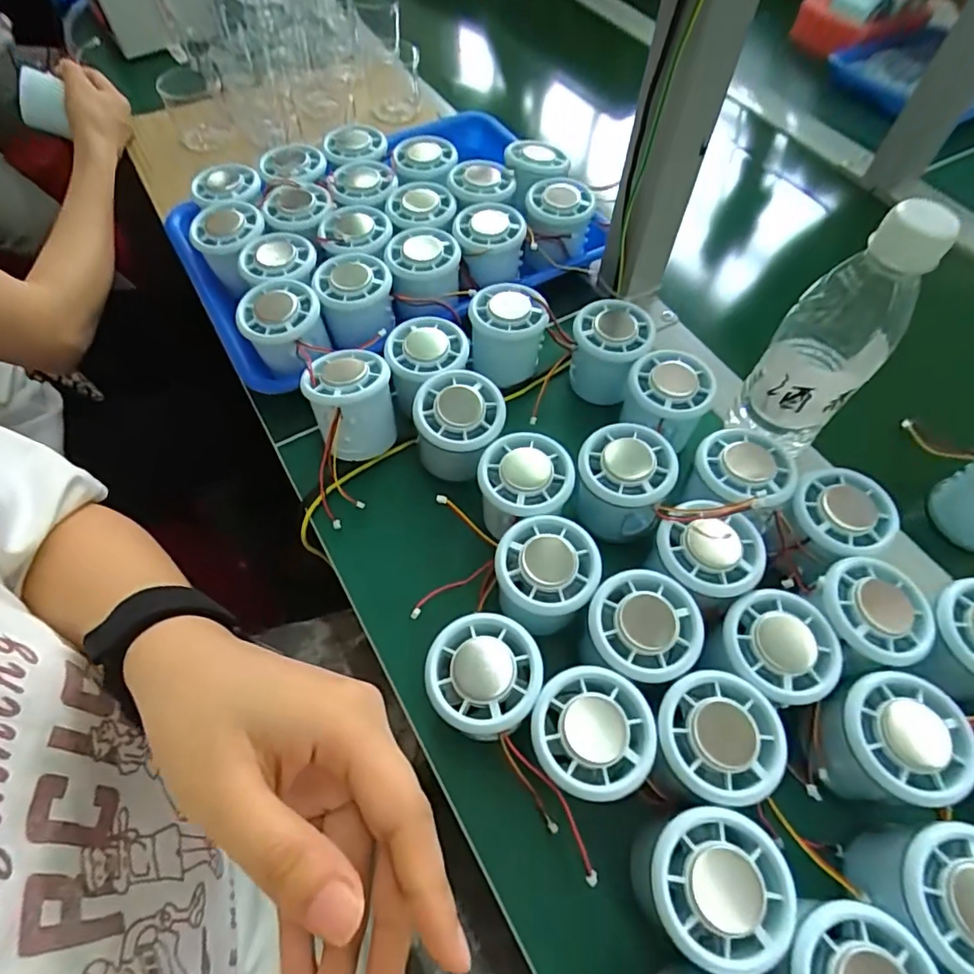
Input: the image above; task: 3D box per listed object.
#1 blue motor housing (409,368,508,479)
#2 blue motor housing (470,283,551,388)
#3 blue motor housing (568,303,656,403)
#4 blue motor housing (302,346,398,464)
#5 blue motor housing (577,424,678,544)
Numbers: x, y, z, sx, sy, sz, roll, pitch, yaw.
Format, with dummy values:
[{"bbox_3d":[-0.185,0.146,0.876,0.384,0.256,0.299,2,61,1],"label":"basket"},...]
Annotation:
[{"bbox_3d":[-0.018,-0.039,0.368,0.057,0.047,0.056,15,60,6],"label":"blue motor housing"},{"bbox_3d":[0.015,-0.114,0.422,0.055,0.053,0.054,11,60,4],"label":"blue motor housing"},{"bbox_3d":[0.089,-0.099,0.419,0.050,0.060,0.048,1,59,-2],"label":"blue motor housing"},{"bbox_3d":[-0.091,-0.056,0.384,0.054,0.062,0.056,1,59,-2],"label":"blue motor housing"},{"bbox_3d":[0.083,-0.001,0.354,0.058,0.054,0.057,10,60,4],"label":"blue motor housing"}]

